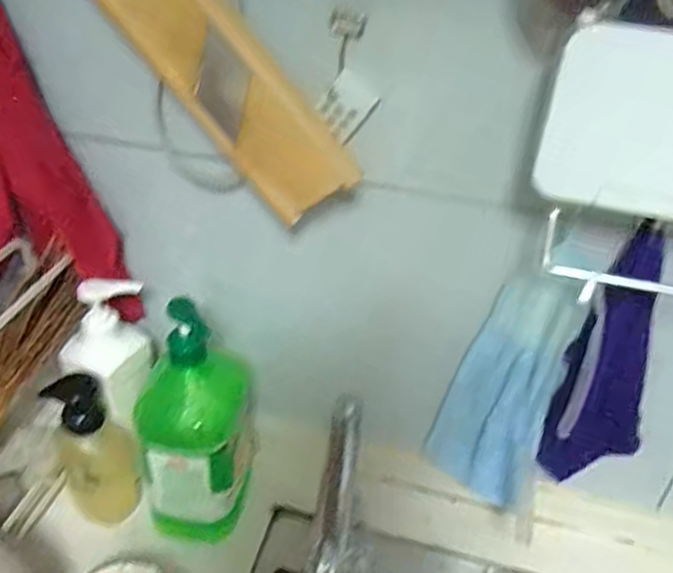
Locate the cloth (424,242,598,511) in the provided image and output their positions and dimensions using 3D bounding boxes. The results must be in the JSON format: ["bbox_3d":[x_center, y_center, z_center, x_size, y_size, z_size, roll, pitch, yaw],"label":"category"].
[{"bbox_3d":[0.173,0.101,0.689,0.109,0.338,0.025,20,41,17],"label":"cloth"}]

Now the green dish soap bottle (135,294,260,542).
[{"bbox_3d":[-0.146,0.155,0.711,0.122,0.272,0.103,0,39,-8],"label":"green dish soap bottle"}]

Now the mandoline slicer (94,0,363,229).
[{"bbox_3d":[-0.106,-0.186,0.554,0.291,0.118,0.034,49,40,-13],"label":"mandoline slicer"}]

